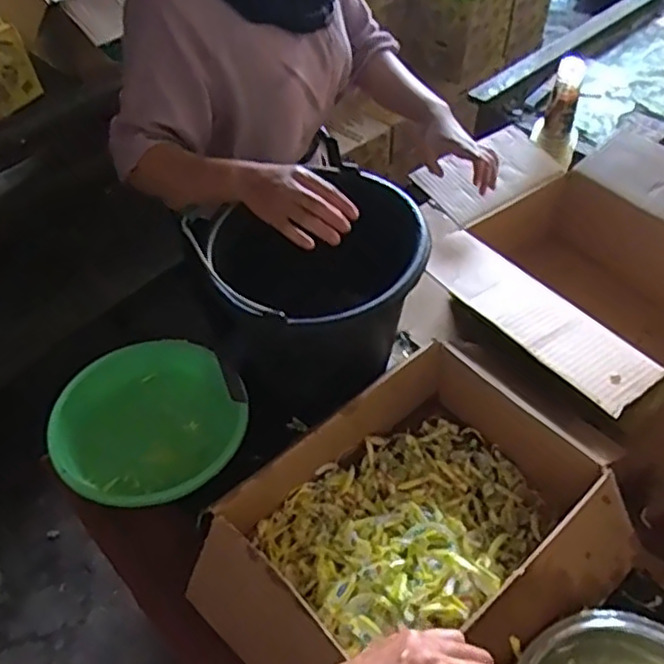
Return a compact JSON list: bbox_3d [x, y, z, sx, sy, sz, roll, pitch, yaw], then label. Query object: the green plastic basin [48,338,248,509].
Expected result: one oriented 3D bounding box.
[{"bbox_3d":[-0.224,0.121,0.824,0.208,0.083,0.202,-1,49,1],"label":"green plastic basin"}]

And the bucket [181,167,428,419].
[{"bbox_3d":[0.002,-0.054,0.879,0.228,0.222,0.248,-1,49,1],"label":"bucket"}]

